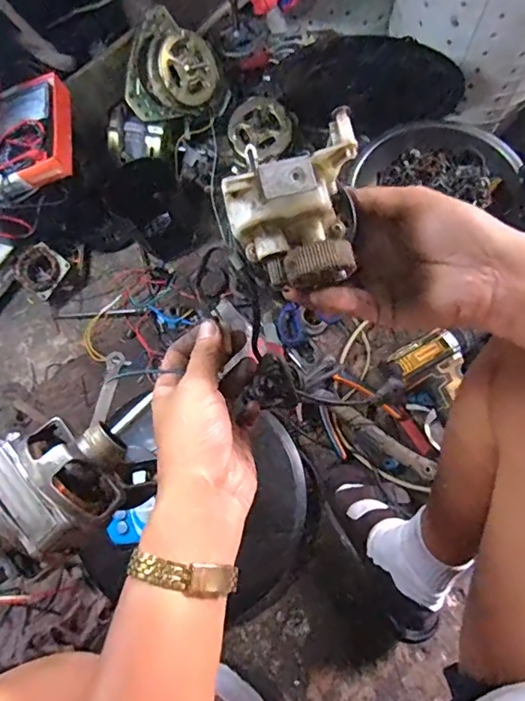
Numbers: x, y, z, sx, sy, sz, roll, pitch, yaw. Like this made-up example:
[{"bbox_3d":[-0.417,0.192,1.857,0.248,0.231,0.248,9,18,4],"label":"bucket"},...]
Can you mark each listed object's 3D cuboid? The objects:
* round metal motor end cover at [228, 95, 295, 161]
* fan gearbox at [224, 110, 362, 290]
[{"bbox_3d":[-0.006,-0.384,0.877,0.103,0.032,0.105,0,96,3],"label":"round metal motor end cover"},{"bbox_3d":[0.026,-0.078,0.285,0.081,0.053,0.078,-27,99,19],"label":"fan gearbox"}]

